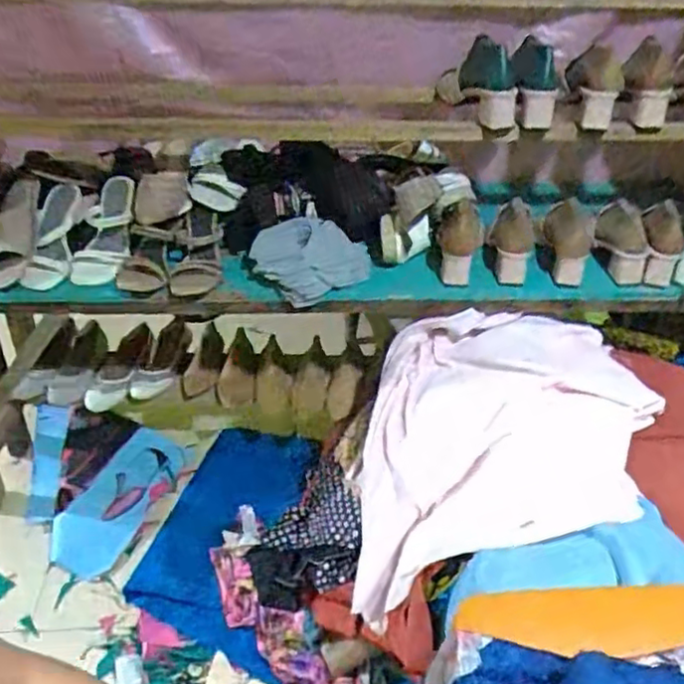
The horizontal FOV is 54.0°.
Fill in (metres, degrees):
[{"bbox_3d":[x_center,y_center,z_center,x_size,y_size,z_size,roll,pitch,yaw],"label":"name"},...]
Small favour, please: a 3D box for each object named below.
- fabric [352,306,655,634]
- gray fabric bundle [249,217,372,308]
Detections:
[{"bbox_3d":[0.241,0.182,1.092,0.420,0.333,0.480,7,40,5],"label":"fabric"},{"bbox_3d":[-0.055,-0.148,1.171,0.198,0.073,0.158,-8,40,-12],"label":"gray fabric bundle"}]

